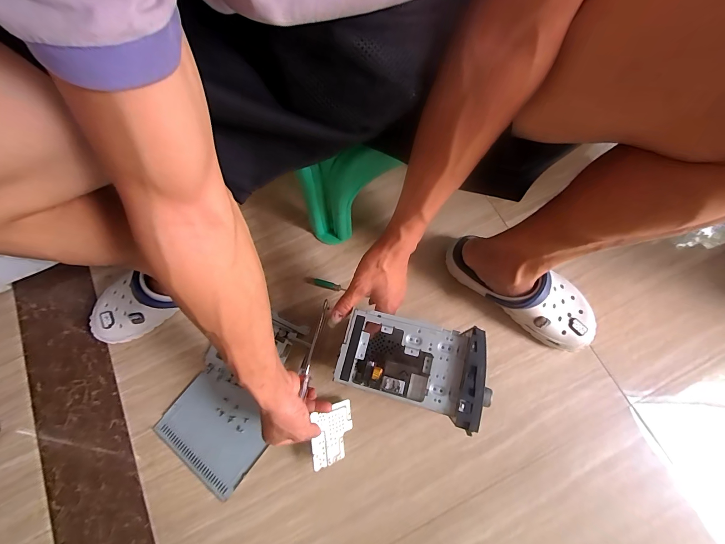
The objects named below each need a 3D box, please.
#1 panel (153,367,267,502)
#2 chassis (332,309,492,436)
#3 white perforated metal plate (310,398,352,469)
[{"bbox_3d":[-0.255,0.268,0.559,0.176,0.013,0.150,36,76,11],"label":"panel"},{"bbox_3d":[0.058,0.114,0.405,0.172,0.067,0.106,11,73,4],"label":"chassis"},{"bbox_3d":[-0.049,0.261,0.523,0.073,0.008,0.089,5,81,-39],"label":"white perforated metal plate"}]

